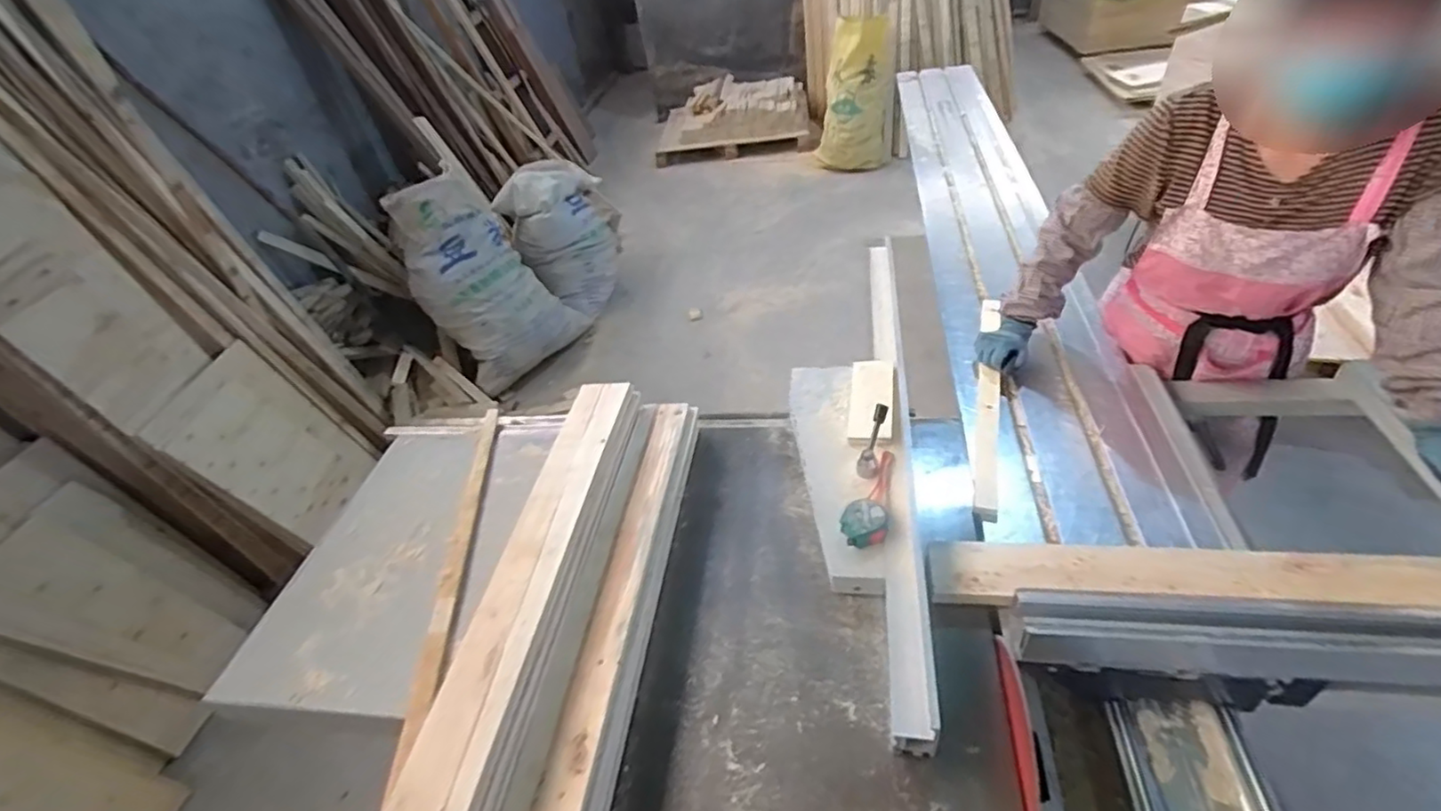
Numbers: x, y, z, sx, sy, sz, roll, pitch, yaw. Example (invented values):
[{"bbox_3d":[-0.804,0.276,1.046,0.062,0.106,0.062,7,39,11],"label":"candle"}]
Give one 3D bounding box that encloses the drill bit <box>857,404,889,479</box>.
[{"bbox_3d":[0.242,0.057,1.000,0.030,0.023,0.122,14,72,19],"label":"drill bit"}]

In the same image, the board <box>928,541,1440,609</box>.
[{"bbox_3d":[0.701,0.223,0.842,0.803,0.027,0.125,0,23,7],"label":"board"}]

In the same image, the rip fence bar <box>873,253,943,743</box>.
[{"bbox_3d":[0.291,0.024,1.056,0.054,0.088,0.981,3,42,9],"label":"rip fence bar"}]

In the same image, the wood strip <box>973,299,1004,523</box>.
[{"bbox_3d":[0.489,-0.020,1.162,0.039,0.024,0.562,5,42,20],"label":"wood strip"}]

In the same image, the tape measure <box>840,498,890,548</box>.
[{"bbox_3d":[0.206,0.171,0.912,0.066,0.029,0.071,-2,40,12],"label":"tape measure"}]

